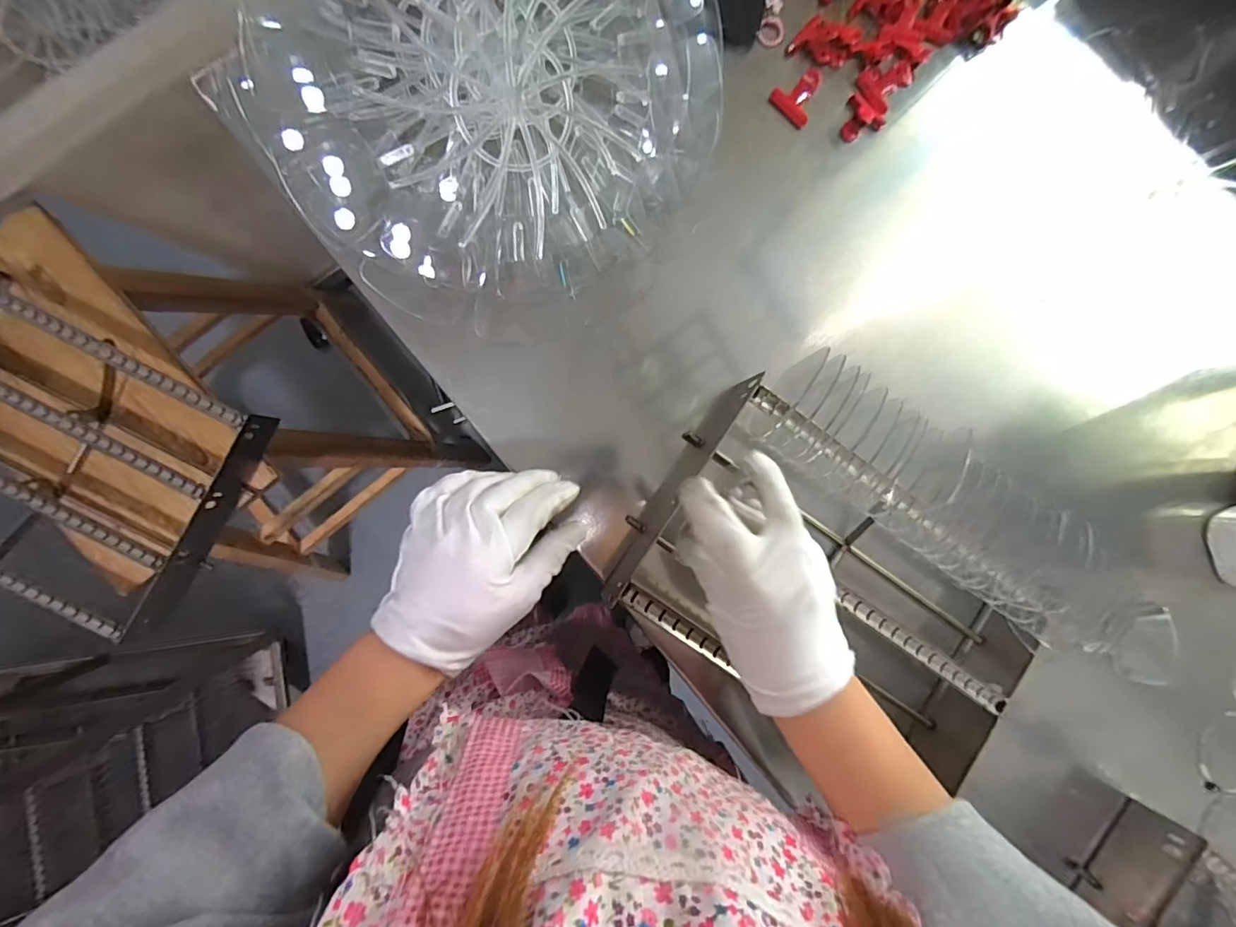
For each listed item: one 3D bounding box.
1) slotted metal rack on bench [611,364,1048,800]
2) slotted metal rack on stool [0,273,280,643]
[{"bbox_3d":[0.167,0.111,0.431,0.324,0.069,0.186,39,86,-4],"label":"slotted metal rack on bench"},{"bbox_3d":[-0.546,-0.011,0.531,0.325,0.083,0.243,29,87,-5],"label":"slotted metal rack on stool"}]

